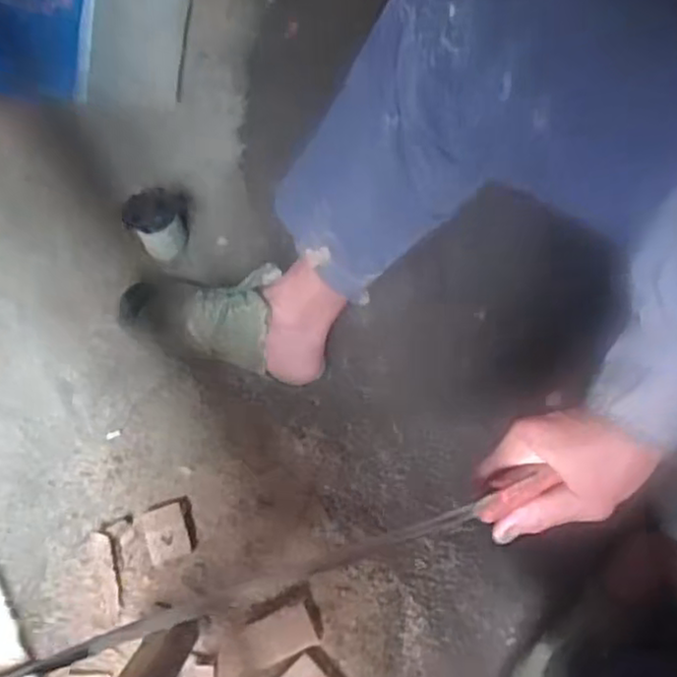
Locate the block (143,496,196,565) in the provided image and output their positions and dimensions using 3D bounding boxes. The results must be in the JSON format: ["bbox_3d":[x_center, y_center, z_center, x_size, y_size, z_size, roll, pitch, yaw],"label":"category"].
[{"bbox_3d":[-0.186,0.208,0.767,0.052,0.034,0.063,-20,70,-5],"label":"block"}]

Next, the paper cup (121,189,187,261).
[{"bbox_3d":[-0.219,-0.134,0.855,0.064,0.102,0.055,-25,71,-6],"label":"paper cup"}]

